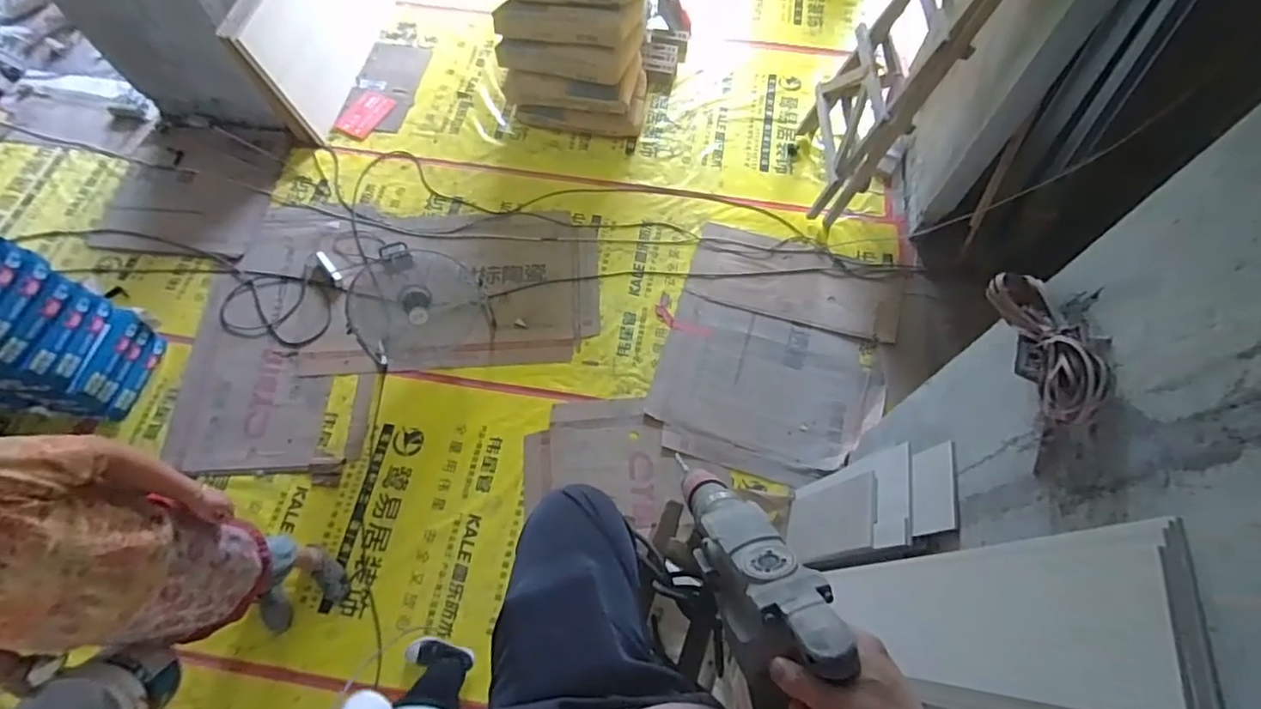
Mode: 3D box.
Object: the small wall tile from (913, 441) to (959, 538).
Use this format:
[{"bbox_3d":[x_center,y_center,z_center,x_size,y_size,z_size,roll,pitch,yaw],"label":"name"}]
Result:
[{"bbox_3d":[0.788,0.346,1.508,0.015,0.165,0.226,16,62,-10],"label":"small wall tile"}]

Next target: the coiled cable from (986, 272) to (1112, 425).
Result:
[{"bbox_3d":[0.796,-0.021,1.109,0.100,0.117,0.319,-4,53,-1],"label":"coiled cable"}]

